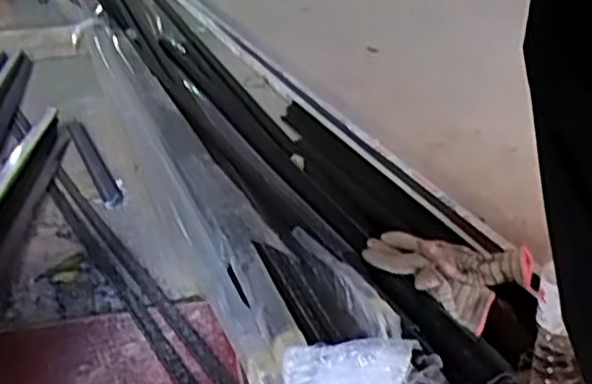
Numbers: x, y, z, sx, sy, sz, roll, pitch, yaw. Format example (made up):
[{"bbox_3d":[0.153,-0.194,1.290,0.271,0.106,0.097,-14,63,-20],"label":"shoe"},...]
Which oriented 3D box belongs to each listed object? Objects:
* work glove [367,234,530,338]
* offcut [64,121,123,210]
[{"bbox_3d":[0.181,0.100,0.907,0.204,0.044,0.138,9,27,21],"label":"work glove"},{"bbox_3d":[-0.401,-0.064,1.429,0.036,0.023,0.466,-13,27,-22],"label":"offcut"}]

